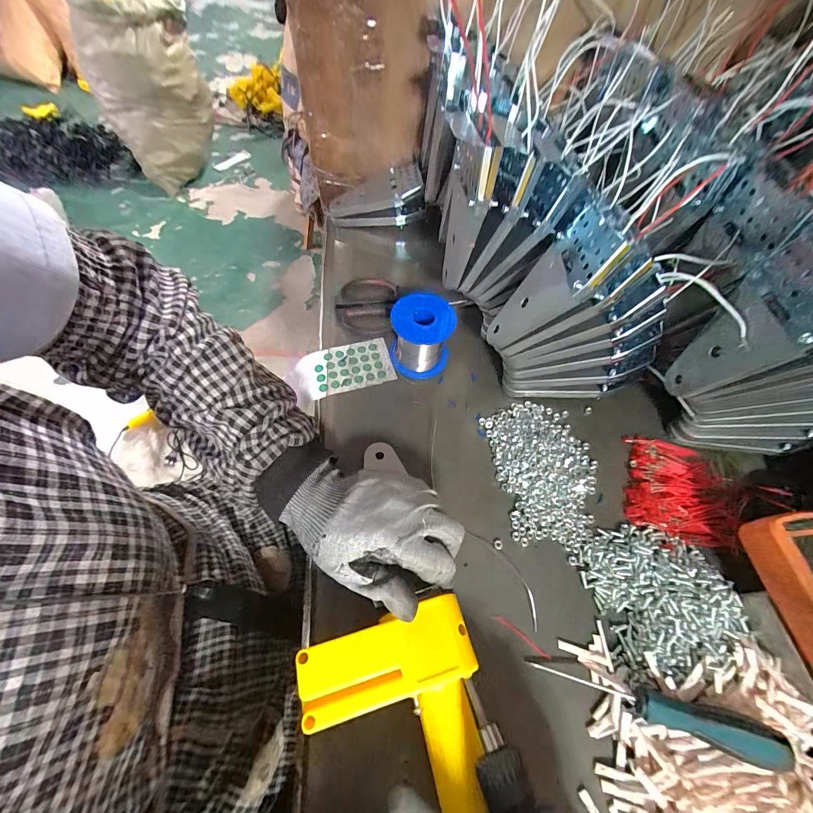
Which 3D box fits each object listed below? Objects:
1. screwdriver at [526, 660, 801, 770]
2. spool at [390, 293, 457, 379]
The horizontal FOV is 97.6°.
[{"bbox_3d":[0.169,0.209,0.249,0.150,0.017,0.023,6,60,21],"label":"screwdriver"},{"bbox_3d":[0.015,-0.074,0.379,0.065,0.066,0.062,2,62,-1],"label":"spool"}]

